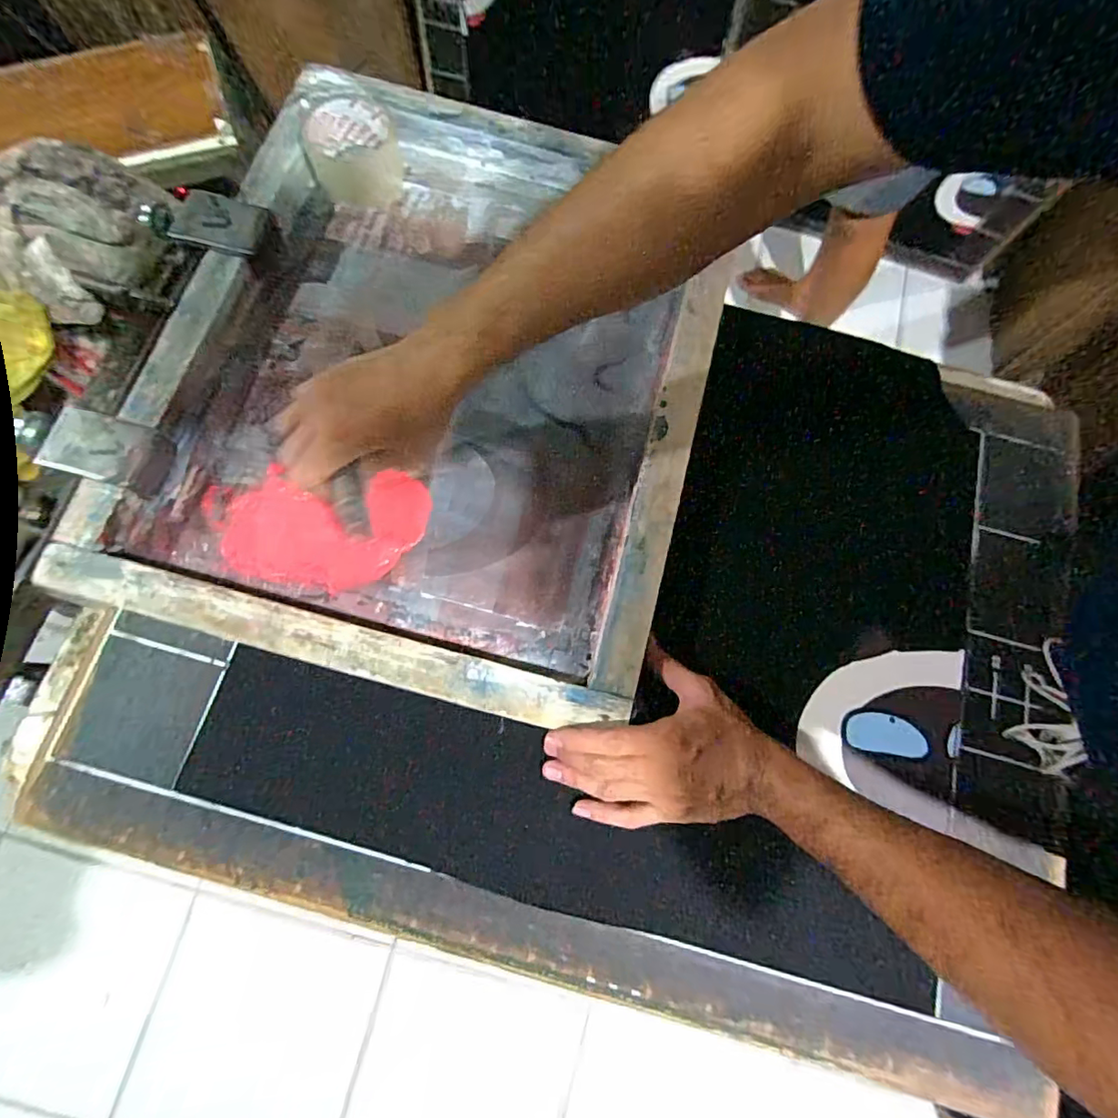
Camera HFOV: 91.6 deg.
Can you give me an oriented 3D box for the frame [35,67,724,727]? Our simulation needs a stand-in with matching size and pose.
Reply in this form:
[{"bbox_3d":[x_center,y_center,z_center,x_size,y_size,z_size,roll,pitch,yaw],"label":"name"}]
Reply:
[{"bbox_3d":[-0.112,-0.176,0.492,0.472,0.058,0.550,14,76,2],"label":"frame"}]

